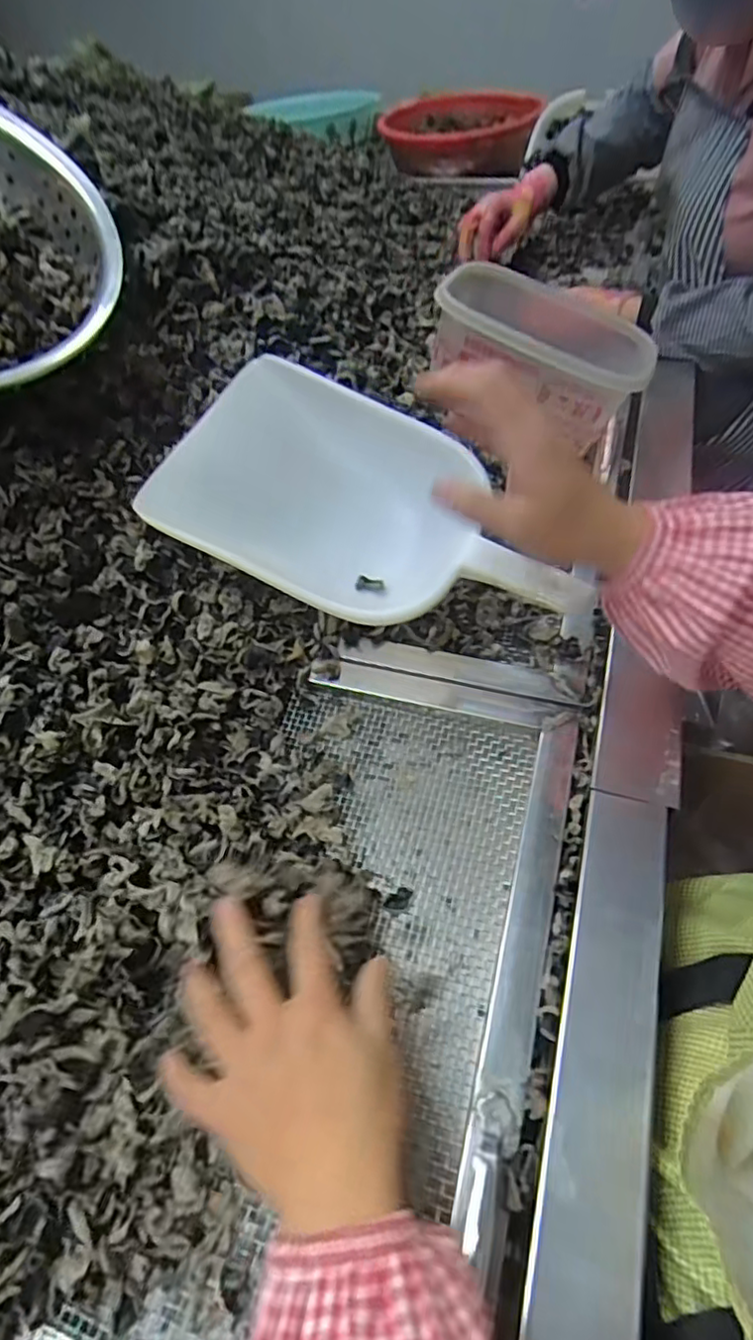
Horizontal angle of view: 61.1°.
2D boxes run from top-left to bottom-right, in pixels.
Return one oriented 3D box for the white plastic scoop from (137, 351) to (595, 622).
[{"bbox_3d":[-0.004,-0.114,0.480,0.321,0.098,0.174,21,56,20],"label":"white plastic scoop"}]

